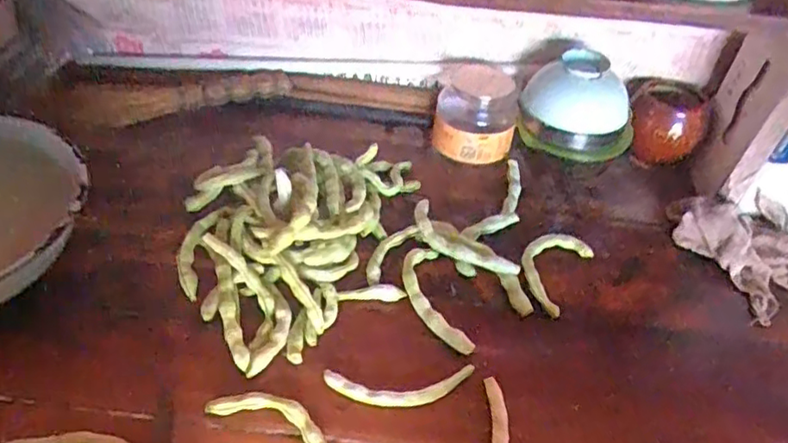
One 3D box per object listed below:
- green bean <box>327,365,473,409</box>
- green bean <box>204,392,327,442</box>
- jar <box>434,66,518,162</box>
[{"bbox_3d":[0.005,0.151,0.574,0.135,0.015,0.034,1,50,-5],"label":"green bean"},{"bbox_3d":[-0.102,0.173,0.548,0.120,0.012,0.038,19,51,11],"label":"green bean"},{"bbox_3d":[0.103,-0.134,0.788,0.100,0.100,0.086,10,50,3],"label":"jar"}]

